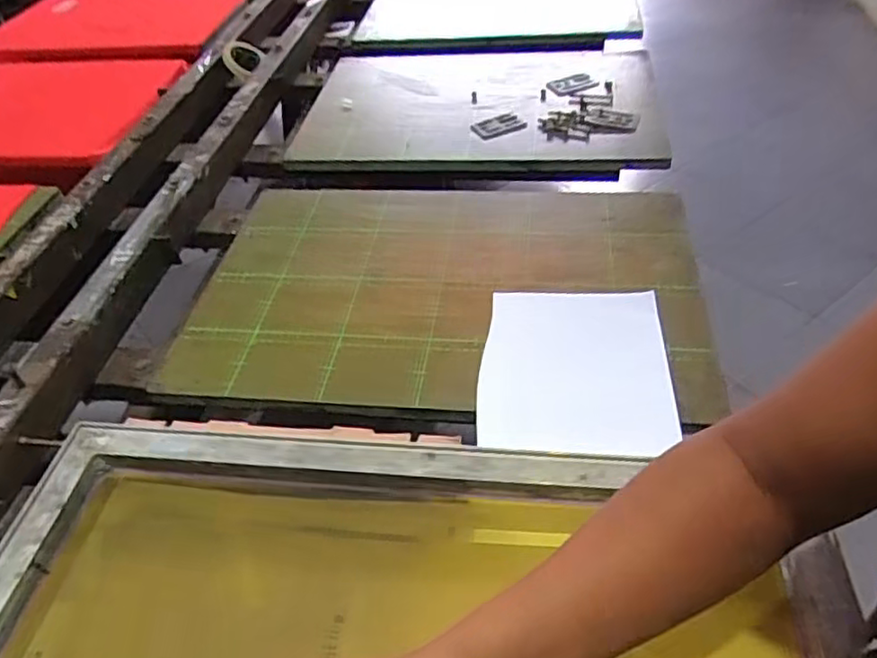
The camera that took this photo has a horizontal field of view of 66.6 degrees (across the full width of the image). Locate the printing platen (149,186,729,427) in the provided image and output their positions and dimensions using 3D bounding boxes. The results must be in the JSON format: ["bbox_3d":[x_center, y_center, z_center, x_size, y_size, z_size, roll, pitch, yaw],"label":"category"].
[{"bbox_3d":[0.008,-0.067,0.831,0.595,0.033,0.421,3,43,8],"label":"printing platen"}]

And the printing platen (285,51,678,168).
[{"bbox_3d":[0.071,-0.396,1.160,0.616,0.034,0.396,0,43,5],"label":"printing platen"}]

